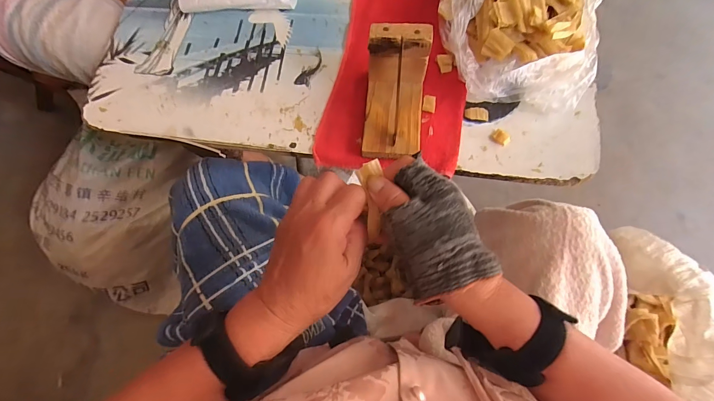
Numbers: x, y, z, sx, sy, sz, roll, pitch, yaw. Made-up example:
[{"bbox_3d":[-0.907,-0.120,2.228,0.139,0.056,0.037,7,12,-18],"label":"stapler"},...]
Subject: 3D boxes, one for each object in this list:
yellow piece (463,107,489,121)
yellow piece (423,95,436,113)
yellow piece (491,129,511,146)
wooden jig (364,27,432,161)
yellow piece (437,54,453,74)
[{"bbox_3d":[0.134,-0.098,0.384,0.026,0.004,0.016,5,73,3],"label":"yellow piece"},{"bbox_3d":[0.082,-0.109,0.386,0.013,0.005,0.020,10,73,4],"label":"yellow piece"},{"bbox_3d":[0.158,-0.070,0.374,0.020,0.007,0.015,42,78,13],"label":"yellow piece"},{"bbox_3d":[0.039,-0.106,0.341,0.060,0.067,0.107,4,73,2],"label":"wooden jig"},{"bbox_3d":[0.104,-0.161,0.401,0.016,0.007,0.023,-10,73,-2],"label":"yellow piece"}]

